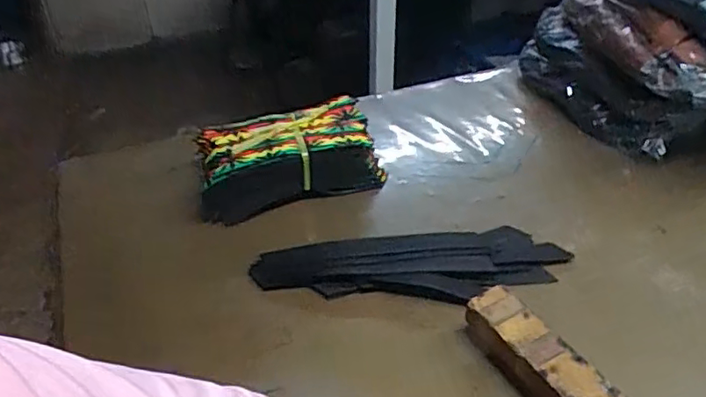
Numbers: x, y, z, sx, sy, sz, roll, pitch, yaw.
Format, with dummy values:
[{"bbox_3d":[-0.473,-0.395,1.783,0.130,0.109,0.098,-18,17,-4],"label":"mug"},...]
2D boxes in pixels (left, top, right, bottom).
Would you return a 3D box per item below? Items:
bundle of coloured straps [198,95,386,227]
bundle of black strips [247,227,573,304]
[{"bbox_3d":[-0.072,-0.046,0.655,0.187,0.066,0.105,-11,38,-14],"label":"bundle of coloured straps"},{"bbox_3d":[0.053,0.059,0.541,0.276,0.030,0.070,-4,37,-5],"label":"bundle of black strips"}]

